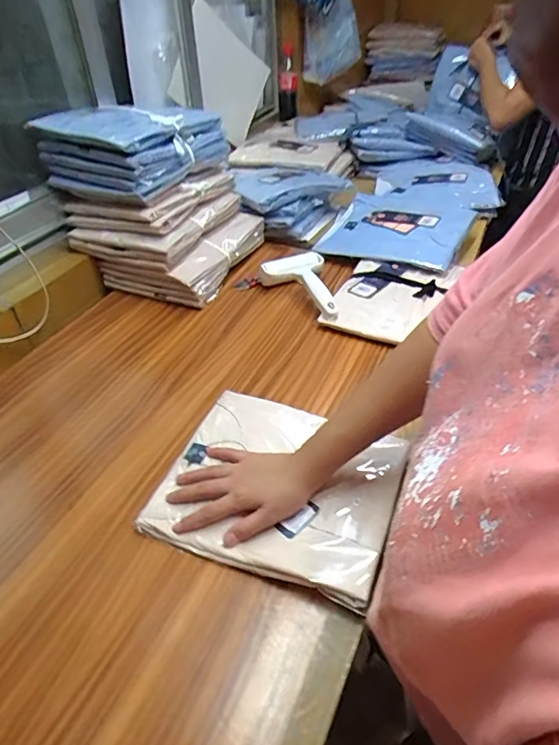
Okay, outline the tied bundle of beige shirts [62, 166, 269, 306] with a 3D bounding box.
[{"bbox_3d":[-0.203,-0.273,0.909,0.256,0.167,0.262,16,44,20],"label":"tied bundle of beige shirts"}]

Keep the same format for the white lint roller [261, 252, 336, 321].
[{"bbox_3d":[0.032,-0.146,0.836,0.112,0.052,0.187,-6,41,-4],"label":"white lint roller"}]

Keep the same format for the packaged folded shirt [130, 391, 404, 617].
[{"bbox_3d":[0.000,0.121,0.551,0.258,0.034,0.221,14,44,19],"label":"packaged folded shirt"}]

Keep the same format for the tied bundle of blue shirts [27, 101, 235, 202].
[{"bbox_3d":[-0.251,-0.410,0.849,0.202,0.103,0.260,18,45,22],"label":"tied bundle of blue shirts"}]

